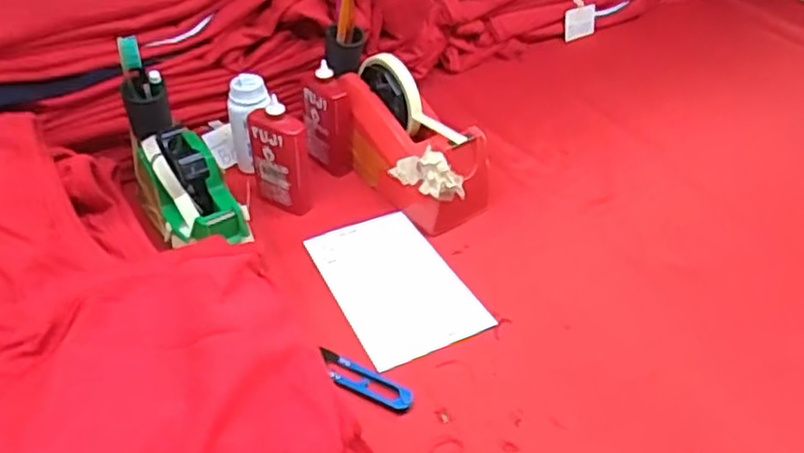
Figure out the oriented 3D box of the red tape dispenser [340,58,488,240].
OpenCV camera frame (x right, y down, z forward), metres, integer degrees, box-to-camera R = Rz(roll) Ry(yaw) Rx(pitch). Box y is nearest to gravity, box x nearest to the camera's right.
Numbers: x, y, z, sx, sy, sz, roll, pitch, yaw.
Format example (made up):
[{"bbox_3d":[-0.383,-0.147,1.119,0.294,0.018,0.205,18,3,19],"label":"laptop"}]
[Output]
[{"bbox_3d":[0.011,-0.085,0.693,0.073,0.112,0.177,-26,49,-28],"label":"red tape dispenser"}]

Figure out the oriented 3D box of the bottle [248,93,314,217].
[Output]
[{"bbox_3d":[-0.114,-0.066,0.663,0.059,0.110,0.025,24,44,27],"label":"bottle"}]

